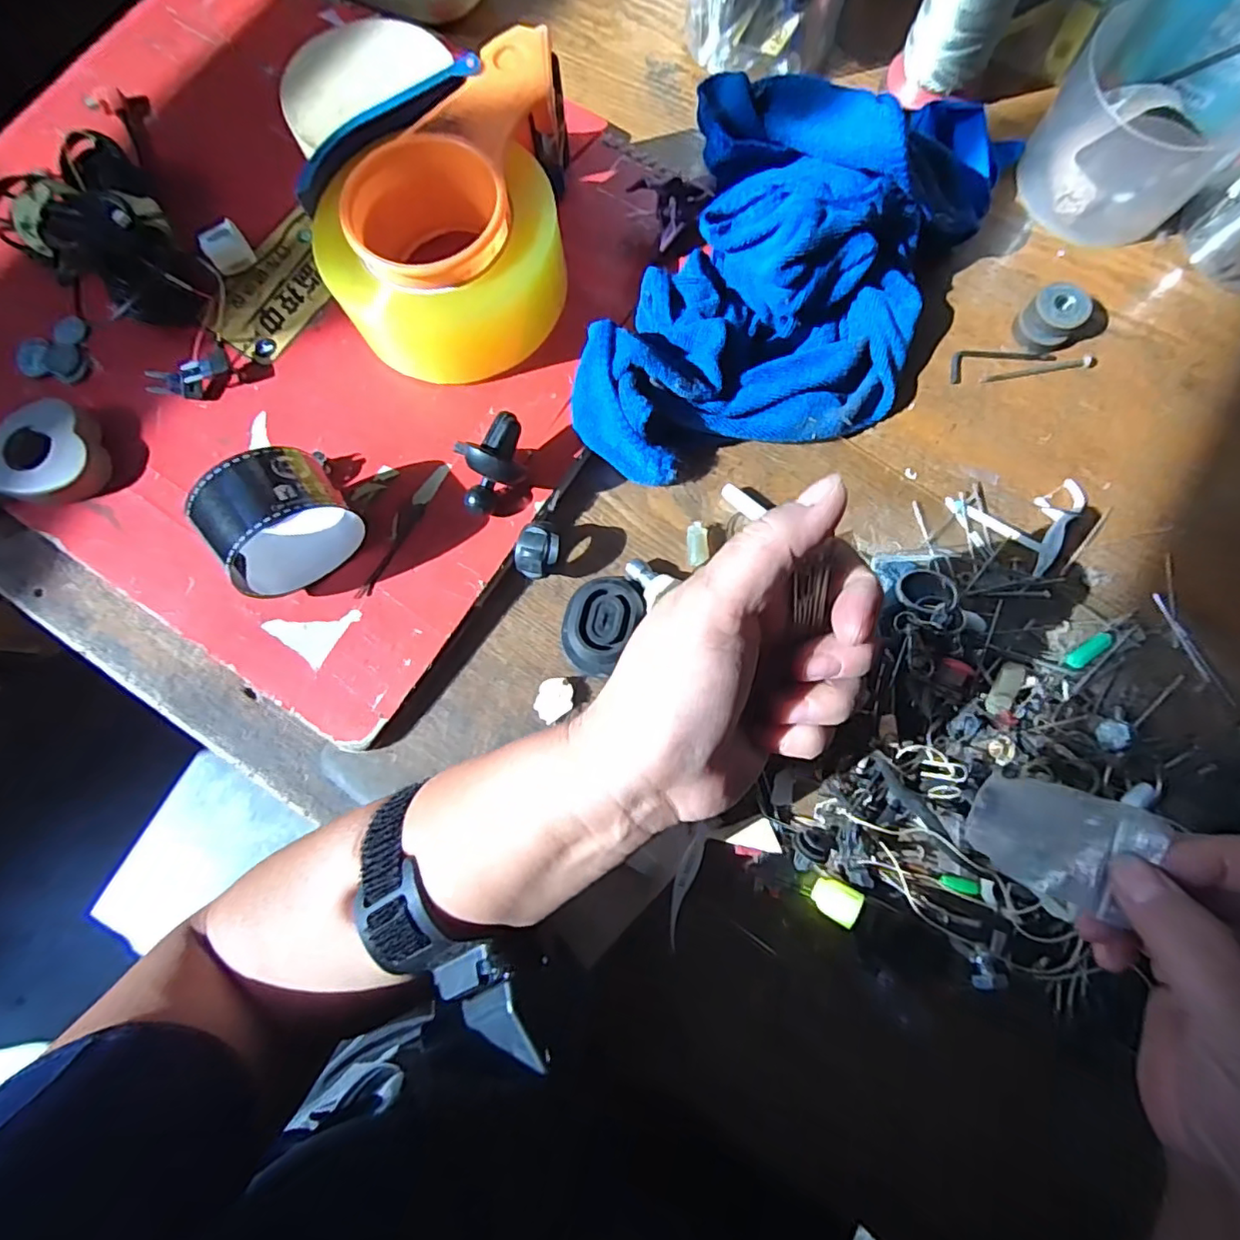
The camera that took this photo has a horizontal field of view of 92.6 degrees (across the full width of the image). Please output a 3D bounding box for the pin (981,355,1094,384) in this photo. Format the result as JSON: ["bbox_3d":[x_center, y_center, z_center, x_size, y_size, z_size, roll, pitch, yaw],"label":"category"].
[{"bbox_3d":[0.236,-0.142,0.335,0.061,0.006,0.006,-8,77,-1],"label":"pin"}]

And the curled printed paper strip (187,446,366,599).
[{"bbox_3d":[-0.162,-0.048,0.281,0.057,0.059,0.044,-41,80,-8],"label":"curled printed paper strip"}]

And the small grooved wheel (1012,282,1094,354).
[{"bbox_3d":[0.242,-0.169,0.333,0.033,0.019,0.028,-44,80,-8],"label":"small grooved wheel"}]

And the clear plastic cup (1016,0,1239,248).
[{"bbox_3d":[0.291,-0.277,0.333,0.106,0.063,0.097,0,77,1],"label":"clear plastic cup"}]

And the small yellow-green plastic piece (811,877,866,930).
[{"bbox_3d":[0.098,0.127,0.268,0.020,0.008,0.016,21,80,29],"label":"small yellow-green plastic piece"}]

